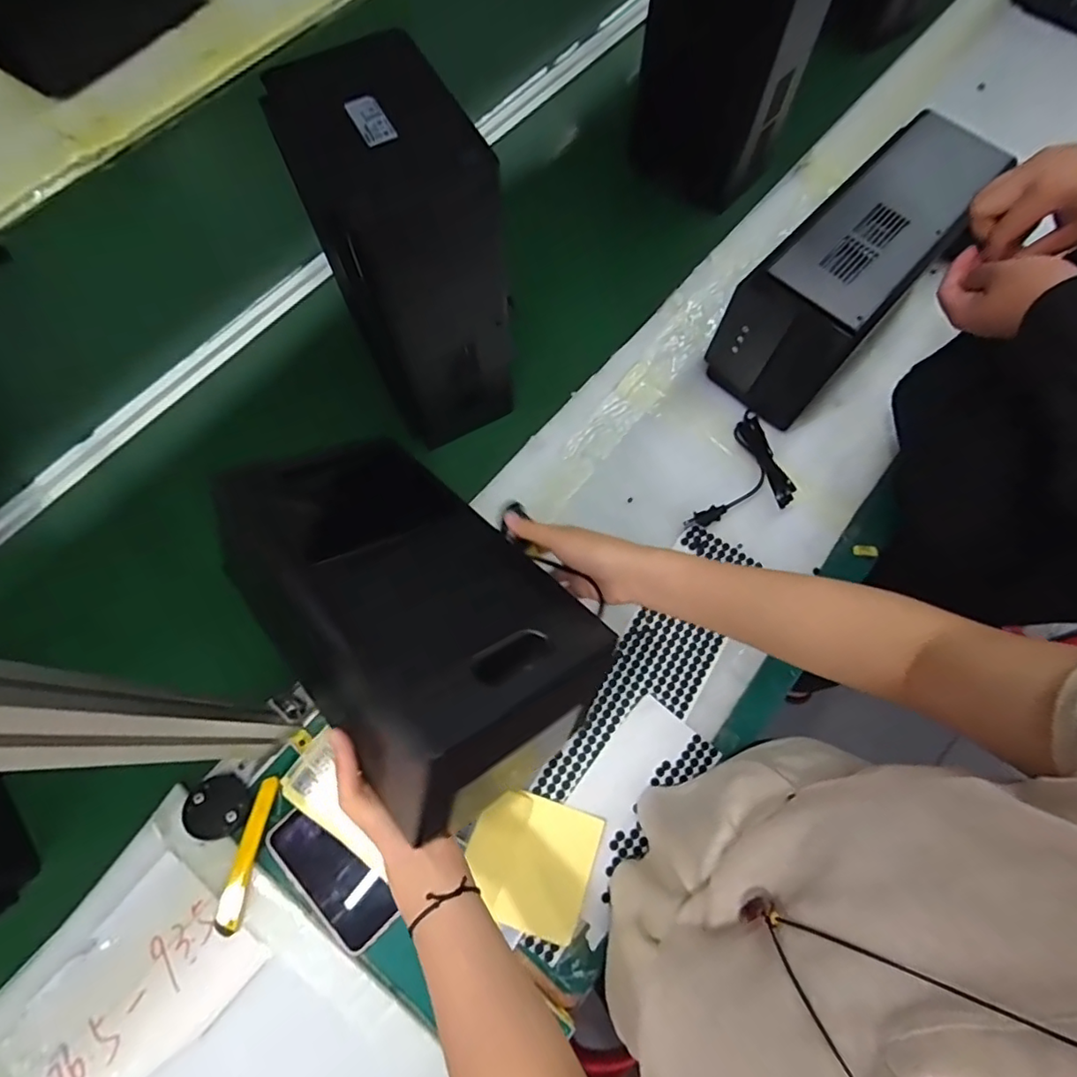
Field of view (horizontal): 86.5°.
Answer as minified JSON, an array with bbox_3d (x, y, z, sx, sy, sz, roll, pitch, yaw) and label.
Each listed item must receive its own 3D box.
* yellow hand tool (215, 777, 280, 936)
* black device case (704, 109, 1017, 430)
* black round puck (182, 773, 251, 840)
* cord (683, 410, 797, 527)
[{"bbox_3d":[-0.295,0.318,0.578,0.022,0.008,0.139,8,71,2],"label":"yellow hand tool"},{"bbox_3d":[0.381,-0.325,0.709,0.141,0.214,0.329,41,74,13],"label":"black device case"},{"bbox_3d":[-0.331,0.275,0.589,0.056,0.017,0.058,0,71,-1],"label":"black round puck"},{"bbox_3d":[0.268,-0.079,0.705,0.091,0.055,0.186,28,73,8],"label":"cord"}]

